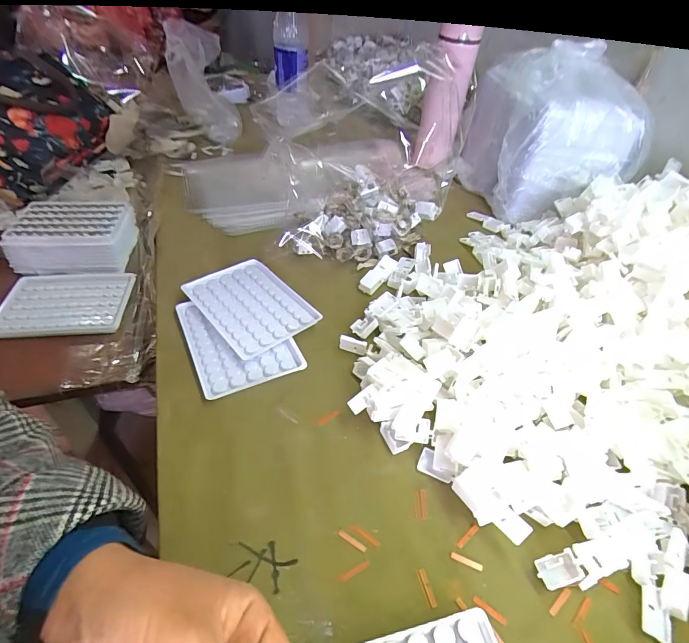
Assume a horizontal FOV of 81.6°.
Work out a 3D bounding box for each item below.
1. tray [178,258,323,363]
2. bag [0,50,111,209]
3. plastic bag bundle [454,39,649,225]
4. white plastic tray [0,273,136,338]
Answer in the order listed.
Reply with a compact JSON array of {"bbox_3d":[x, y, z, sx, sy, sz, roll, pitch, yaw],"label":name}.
[{"bbox_3d":[-0.099,-0.017,0.421,0.090,0.020,0.123,-32,54,-29],"label":"tray"},{"bbox_3d":[-0.469,-0.294,0.599,0.158,0.136,0.220,1,45,-5],"label":"bag"},{"bbox_3d":[0.285,-0.266,0.577,0.181,0.178,0.198,4,47,-2],"label":"plastic bag bundle"},{"bbox_3d":[-0.322,-0.021,0.462,0.133,0.011,0.094,-1,45,-7],"label":"white plastic tray"}]

